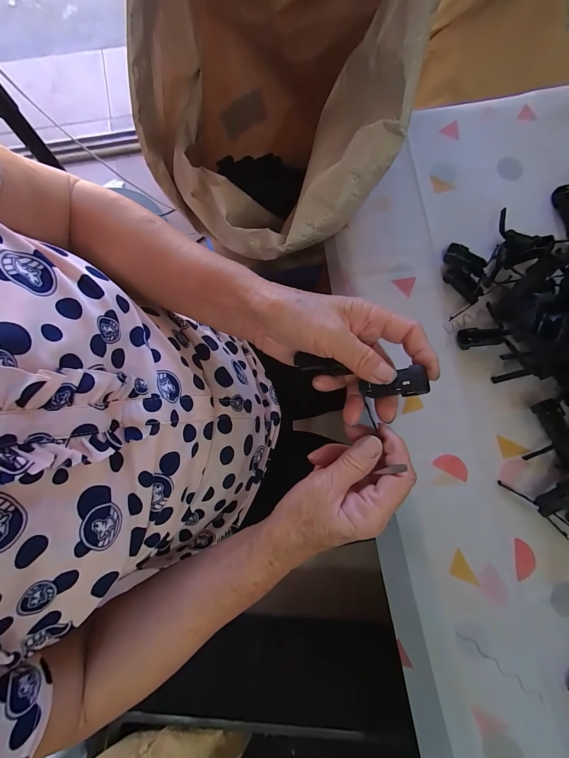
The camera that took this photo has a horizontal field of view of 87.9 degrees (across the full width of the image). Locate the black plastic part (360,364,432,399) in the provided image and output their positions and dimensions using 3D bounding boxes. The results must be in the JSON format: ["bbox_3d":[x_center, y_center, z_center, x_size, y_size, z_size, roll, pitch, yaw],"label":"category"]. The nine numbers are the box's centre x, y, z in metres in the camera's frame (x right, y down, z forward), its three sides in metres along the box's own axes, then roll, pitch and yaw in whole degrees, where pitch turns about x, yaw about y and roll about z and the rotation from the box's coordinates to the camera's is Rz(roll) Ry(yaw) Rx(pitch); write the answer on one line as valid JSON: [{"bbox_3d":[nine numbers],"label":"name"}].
[{"bbox_3d":[0.083,0.004,0.224,0.047,0.009,0.020,-11,79,19],"label":"black plastic part"}]

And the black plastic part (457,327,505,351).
[{"bbox_3d":[0.213,-0.045,0.324,0.043,0.019,0.021,-6,83,-2],"label":"black plastic part"}]

